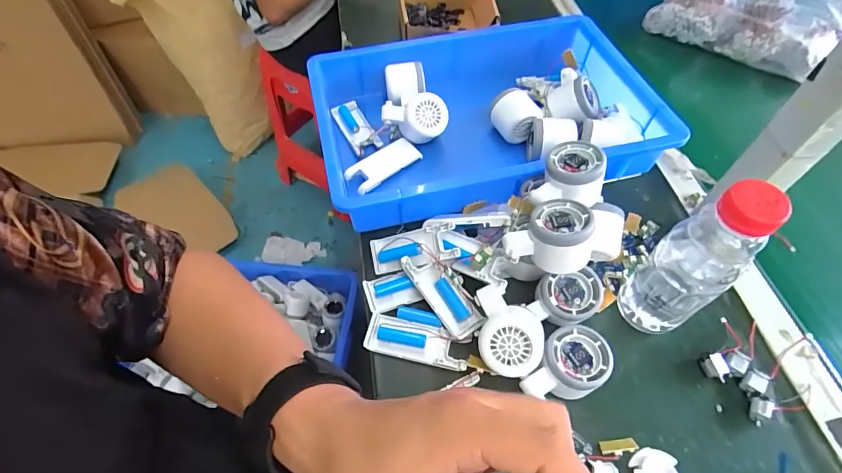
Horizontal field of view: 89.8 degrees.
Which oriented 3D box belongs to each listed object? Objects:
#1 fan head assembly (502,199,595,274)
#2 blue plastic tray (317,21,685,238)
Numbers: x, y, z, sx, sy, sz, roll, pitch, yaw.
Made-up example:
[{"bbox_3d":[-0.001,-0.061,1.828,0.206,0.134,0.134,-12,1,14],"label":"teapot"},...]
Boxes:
[{"bbox_3d":[0.122,-0.002,0.411,0.076,0.047,0.060,-2,56,-1],"label":"fan head assembly"},{"bbox_3d":[0.082,-0.163,0.583,0.426,0.085,0.281,-13,57,-8],"label":"blue plastic tray"}]

